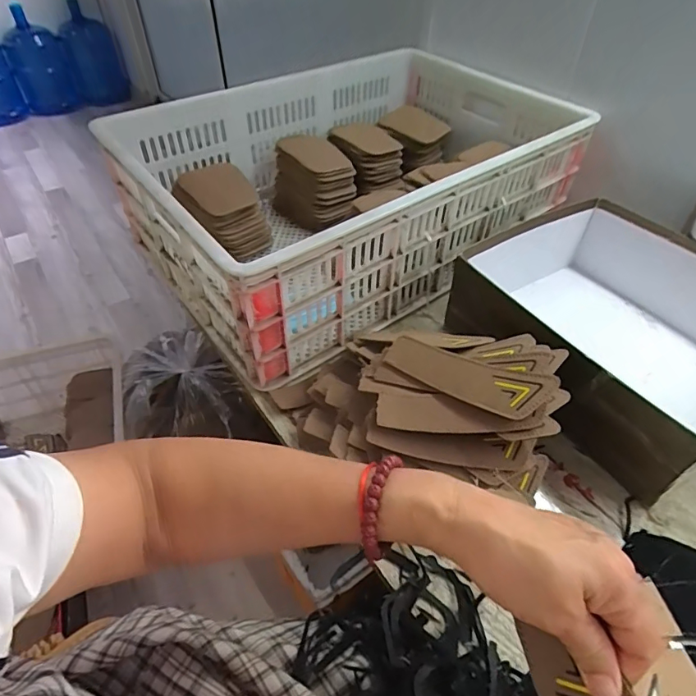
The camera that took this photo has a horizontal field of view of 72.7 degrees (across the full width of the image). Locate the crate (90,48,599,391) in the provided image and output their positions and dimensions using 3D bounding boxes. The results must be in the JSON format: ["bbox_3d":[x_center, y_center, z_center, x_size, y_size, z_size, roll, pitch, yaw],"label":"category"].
[{"bbox_3d":[0.011,-0.260,0.717,0.597,0.182,0.445,-27,53,-23],"label":"crate"}]

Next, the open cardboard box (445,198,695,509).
[{"bbox_3d":[0.326,-0.032,0.564,0.297,0.110,0.325,-22,51,-19],"label":"open cardboard box"}]

